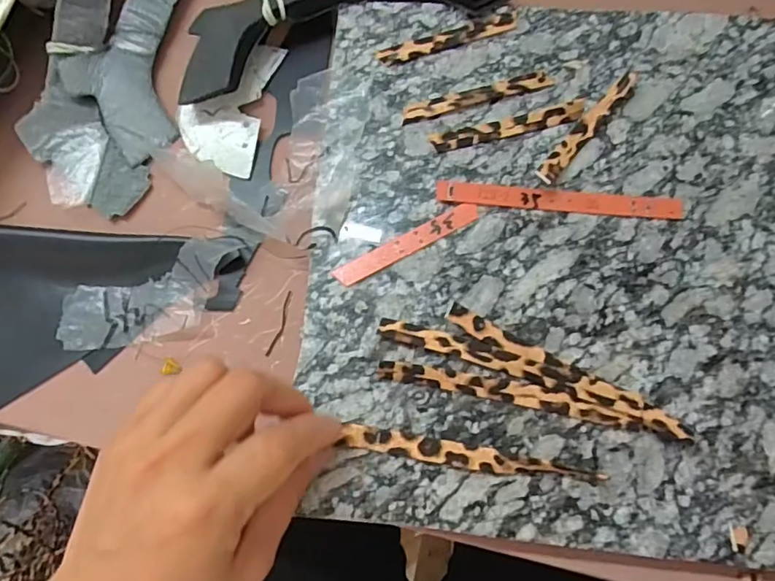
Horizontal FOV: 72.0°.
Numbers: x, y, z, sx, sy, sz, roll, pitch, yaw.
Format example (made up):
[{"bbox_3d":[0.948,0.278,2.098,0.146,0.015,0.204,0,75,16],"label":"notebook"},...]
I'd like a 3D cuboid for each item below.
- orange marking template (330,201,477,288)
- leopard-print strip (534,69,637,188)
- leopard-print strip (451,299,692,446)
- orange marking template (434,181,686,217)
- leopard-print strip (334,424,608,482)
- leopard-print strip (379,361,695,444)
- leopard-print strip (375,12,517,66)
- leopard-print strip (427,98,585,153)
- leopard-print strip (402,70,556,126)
[{"bbox_3d":[0.011,-0.025,0.287,0.083,0.004,0.011,-28,76,-7],"label":"orange marking template"},{"bbox_3d":[0.110,-0.090,0.298,0.013,0.011,0.085,41,79,10],"label":"leopard-print strip"},{"bbox_3d":[0.088,0.041,0.264,0.127,0.008,0.013,27,77,7],"label":"leopard-print strip"},{"bbox_3d":[0.093,-0.049,0.291,0.130,0.004,0.012,5,75,2],"label":"orange marking template"},{"bbox_3d":[0.039,0.080,0.257,0.121,0.010,0.012,8,75,6],"label":"leopard-print strip"},{"bbox_3d":[0.070,0.052,0.262,0.148,0.007,0.011,11,75,3],"label":"leopard-print strip"},{"bbox_3d":[0.037,-0.151,0.320,0.086,0.004,0.013,-16,75,-4],"label":"leopard-print strip"},{"bbox_3d":[0.069,-0.094,0.302,0.088,0.005,0.012,-13,75,-3],"label":"leopard-print strip"},{"bbox_3d":[0.052,-0.113,0.309,0.088,0.004,0.012,-15,75,-4],"label":"leopard-print strip"}]

